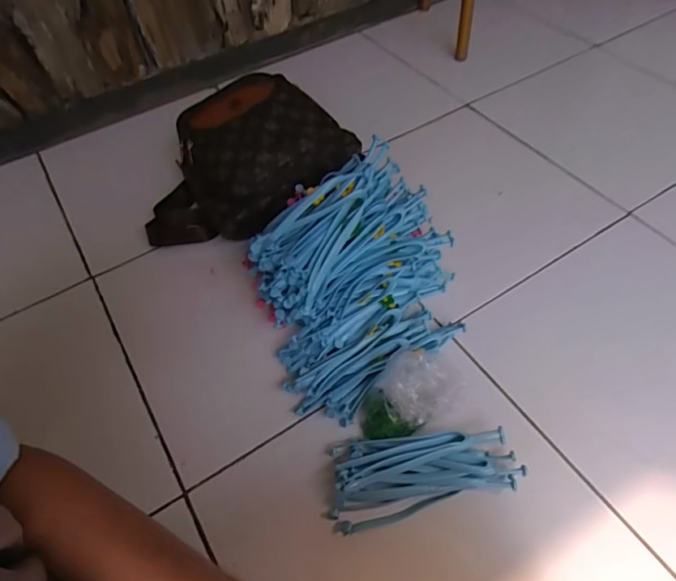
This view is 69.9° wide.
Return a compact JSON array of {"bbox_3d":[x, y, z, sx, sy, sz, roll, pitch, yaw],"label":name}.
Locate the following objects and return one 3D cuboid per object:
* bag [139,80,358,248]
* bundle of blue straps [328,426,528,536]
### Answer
[{"bbox_3d":[-0.150,-0.230,0.803,0.339,0.153,0.268,-6,53,0],"label":"bag"},{"bbox_3d":[0.100,0.209,0.564,0.210,0.035,0.091,-9,53,-3],"label":"bundle of blue straps"}]

